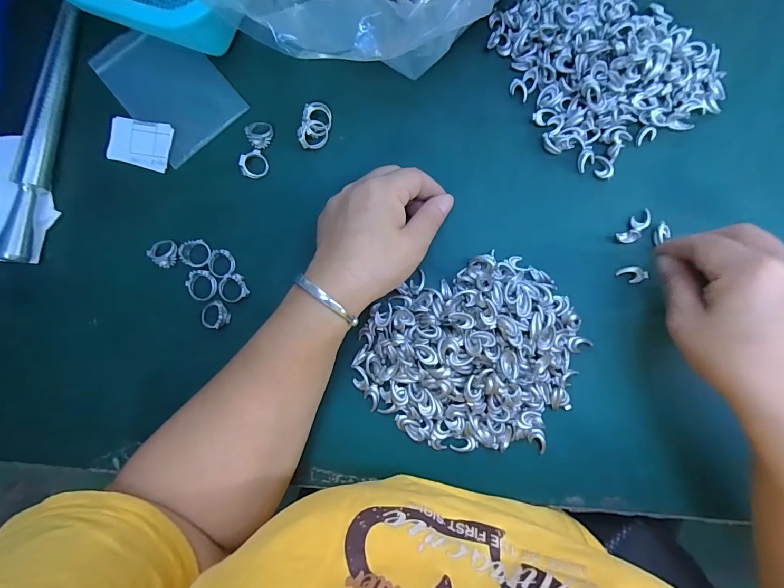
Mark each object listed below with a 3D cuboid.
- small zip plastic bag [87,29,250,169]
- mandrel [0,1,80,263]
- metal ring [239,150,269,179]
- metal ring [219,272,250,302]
[{"bbox_3d":[-0.189,-0.176,0.329,0.079,0.006,0.123,-40,85,-3],"label":"small zip plastic bag"},{"bbox_3d":[-0.285,-0.133,0.316,0.024,0.022,0.214,7,85,4],"label":"mandrel"},{"bbox_3d":[-0.110,-0.103,0.311,0.022,0.006,0.021,-2,95,-26],"label":"metal ring"},{"bbox_3d":[-0.126,-0.004,0.305,0.022,0.007,0.021,0,85,3],"label":"metal ring"}]

